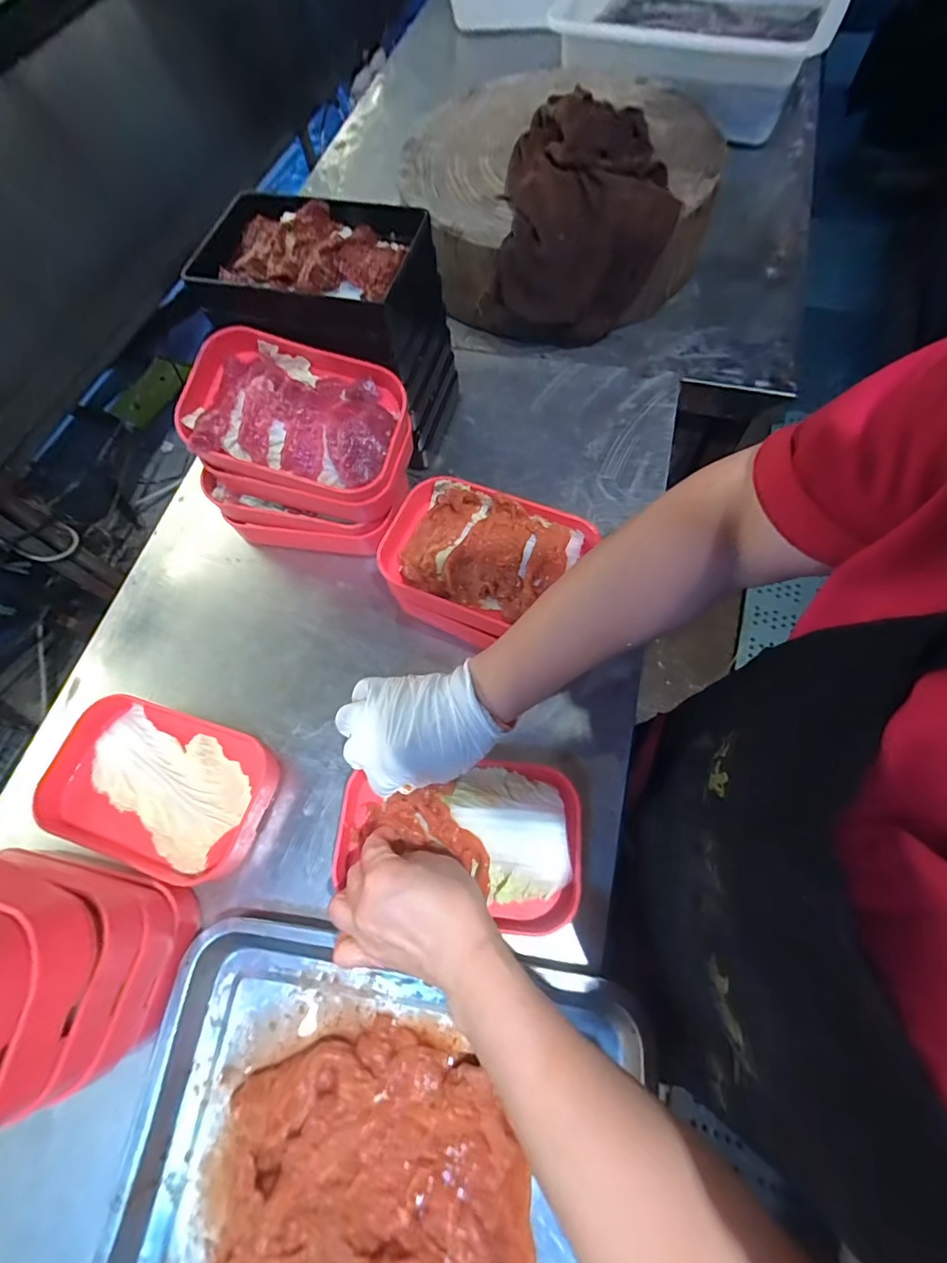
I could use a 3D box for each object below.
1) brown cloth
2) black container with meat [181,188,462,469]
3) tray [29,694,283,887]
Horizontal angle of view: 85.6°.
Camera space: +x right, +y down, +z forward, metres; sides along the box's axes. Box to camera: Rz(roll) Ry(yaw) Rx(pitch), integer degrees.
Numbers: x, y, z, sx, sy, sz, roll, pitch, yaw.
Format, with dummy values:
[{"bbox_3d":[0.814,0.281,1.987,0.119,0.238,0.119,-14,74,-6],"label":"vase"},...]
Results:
[{"bbox_3d":[0.131,-0.488,0.601,0.182,0.134,0.203,7,67,8],"label":"brown cloth"},{"bbox_3d":[-0.130,-0.290,0.522,0.188,0.195,0.127,16,68,11],"label":"black container with meat"},{"bbox_3d":[-0.271,0.135,0.448,0.187,0.037,0.123,14,67,10],"label":"tray"}]

